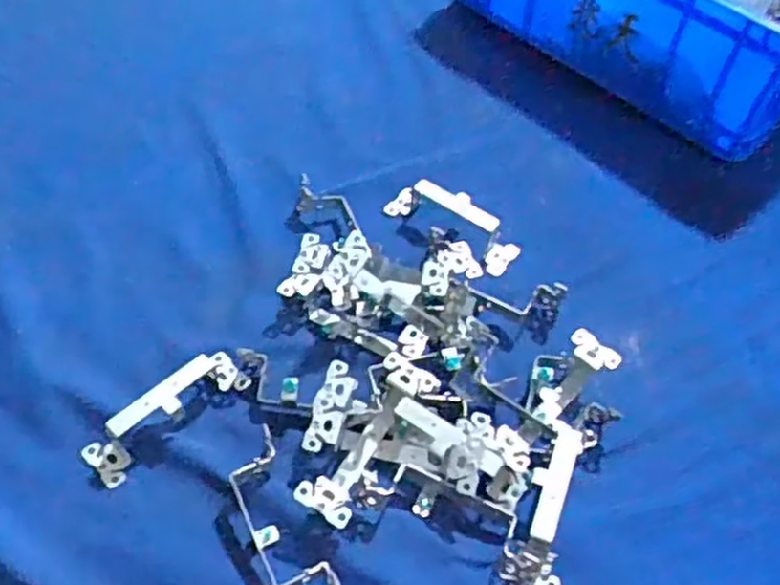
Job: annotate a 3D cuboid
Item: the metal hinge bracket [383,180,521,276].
[{"bbox_3d":[0.047,-0.057,0.567,0.108,0.036,0.024,33,57,20],"label":"metal hinge bracket"}]

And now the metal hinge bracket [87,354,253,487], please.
[{"bbox_3d":[-0.137,0.069,0.462,0.030,0.029,0.103,39,59,24],"label":"metal hinge bracket"}]

